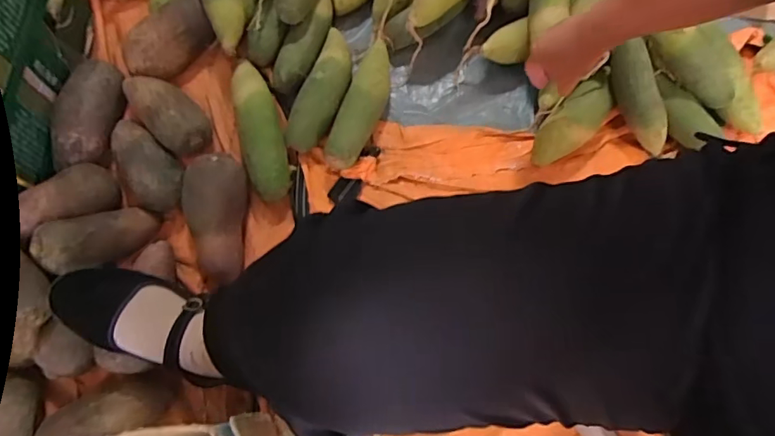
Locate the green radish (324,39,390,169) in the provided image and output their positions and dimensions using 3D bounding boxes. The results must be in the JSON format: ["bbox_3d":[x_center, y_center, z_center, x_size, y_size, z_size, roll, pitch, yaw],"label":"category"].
[{"bbox_3d":[-0.031,-0.162,0.707,0.051,0.049,0.208,19,73,4],"label":"green radish"}]

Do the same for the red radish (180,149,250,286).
[{"bbox_3d":[-0.220,0.002,0.625,0.078,0.076,0.156,-2,72,-3],"label":"red radish"}]

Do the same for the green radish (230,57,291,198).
[{"bbox_3d":[-0.176,-0.126,0.681,0.055,0.061,0.201,-14,73,-6],"label":"green radish"}]

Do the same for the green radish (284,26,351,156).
[{"bbox_3d":[-0.088,-0.187,0.706,0.059,0.049,0.200,19,73,4],"label":"green radish"}]

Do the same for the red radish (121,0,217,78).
[{"bbox_3d":[-0.312,-0.257,0.711,0.068,0.068,0.137,42,76,11],"label":"red radish"}]

